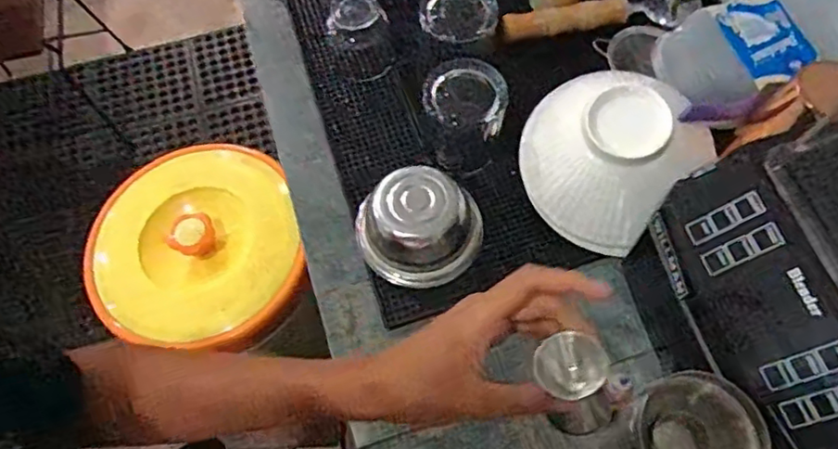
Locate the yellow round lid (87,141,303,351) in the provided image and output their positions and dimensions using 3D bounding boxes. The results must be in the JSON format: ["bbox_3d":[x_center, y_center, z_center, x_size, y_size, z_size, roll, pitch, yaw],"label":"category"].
[{"bbox_3d":[-0.295,0.020,0.780,0.263,0.044,0.288,0,65,1],"label":"yellow round lid"}]

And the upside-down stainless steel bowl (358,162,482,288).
[{"bbox_3d":[-0.004,0.003,0.582,0.126,0.067,0.101,25,68,12],"label":"upside-down stainless steel bowl"}]

